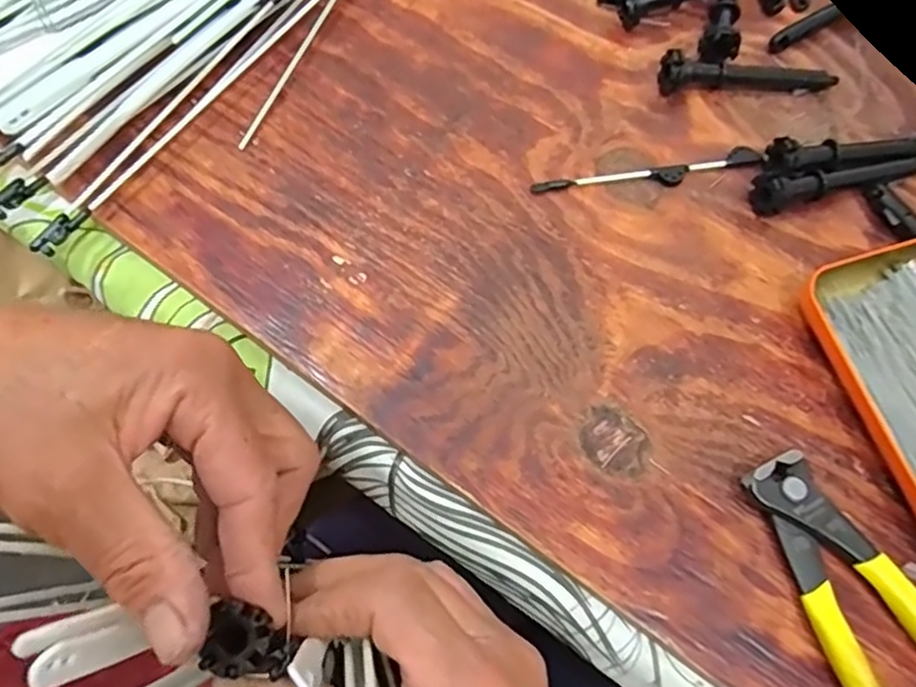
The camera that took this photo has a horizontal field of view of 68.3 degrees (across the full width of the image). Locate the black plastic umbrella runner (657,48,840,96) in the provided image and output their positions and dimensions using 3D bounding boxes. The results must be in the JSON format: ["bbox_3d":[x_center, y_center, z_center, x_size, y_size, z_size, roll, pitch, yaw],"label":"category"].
[{"bbox_3d":[0.154,-0.142,0.357,0.097,0.020,0.016,-3,68,-4],"label":"black plastic umbrella runner"}]

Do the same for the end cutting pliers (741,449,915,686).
[{"bbox_3d":[0.167,0.120,0.261,0.046,0.014,0.163,-24,71,-12],"label":"end cutting pliers"}]

